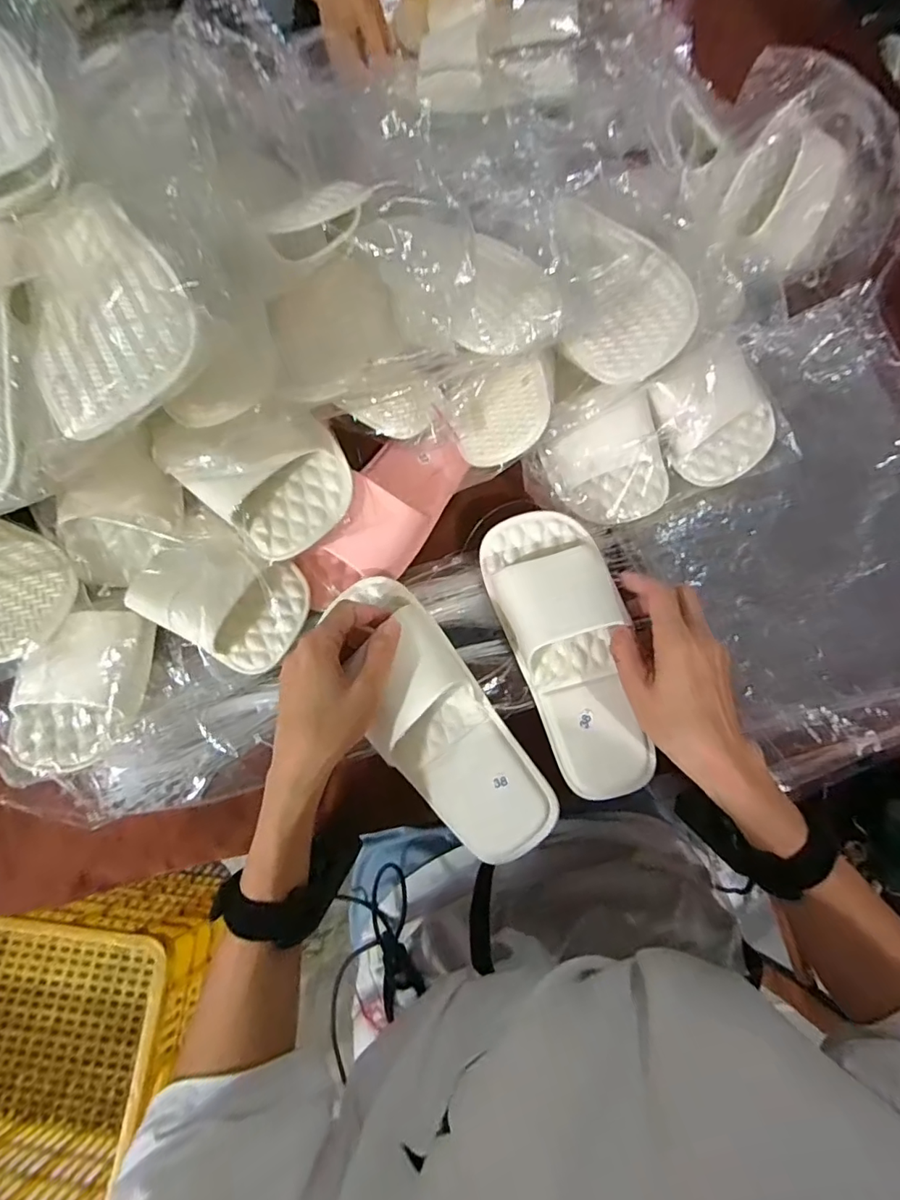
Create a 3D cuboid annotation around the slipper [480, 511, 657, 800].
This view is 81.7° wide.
[{"bbox_3d":[0.096,0.039,0.407,0.084,0.056,0.226,-17,86,-7],"label":"slipper"}]

